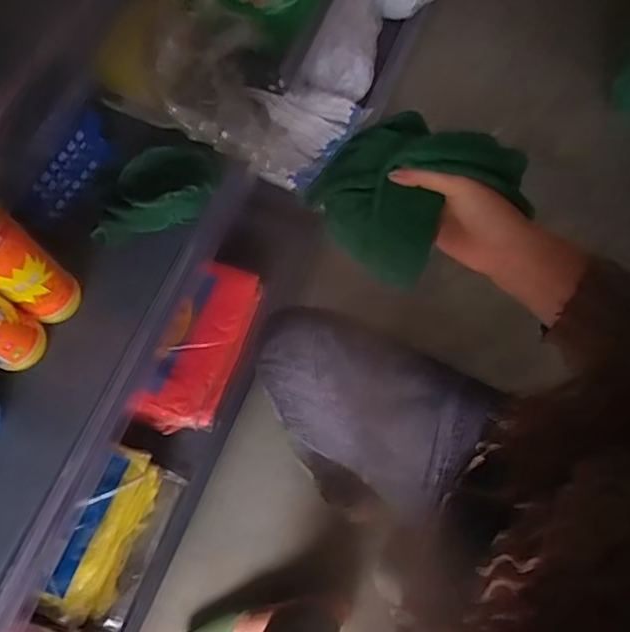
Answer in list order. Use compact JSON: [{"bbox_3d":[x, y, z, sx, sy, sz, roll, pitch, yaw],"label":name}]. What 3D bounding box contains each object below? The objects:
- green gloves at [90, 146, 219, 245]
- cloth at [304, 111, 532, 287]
[{"bbox_3d":[-0.180,-0.139,0.625,0.121,0.044,0.120,9,69,6],"label":"green gloves"},{"bbox_3d":[0.075,-0.104,0.465,0.155,0.129,0.096,32,73,14],"label":"cloth"}]

